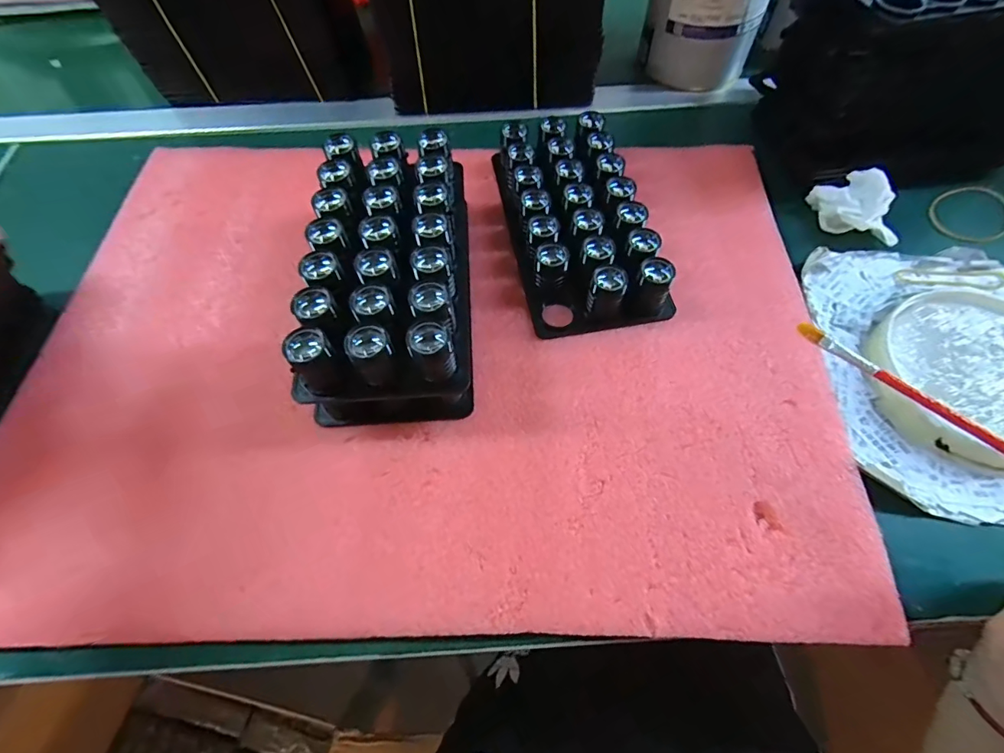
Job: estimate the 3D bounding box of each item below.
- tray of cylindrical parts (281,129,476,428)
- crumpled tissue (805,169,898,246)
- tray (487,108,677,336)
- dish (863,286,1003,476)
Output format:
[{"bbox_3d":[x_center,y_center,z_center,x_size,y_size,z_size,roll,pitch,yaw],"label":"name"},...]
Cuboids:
[{"bbox_3d":[-0.072,-0.067,0.302,0.098,0.072,0.188,-4,60,-1],"label":"tray of cylindrical parts"},{"bbox_3d":[0.278,-0.130,0.357,0.050,0.032,0.060,-9,61,-4],"label":"crumpled tissue"},{"bbox_3d":[0.058,-0.121,0.348,0.102,0.040,0.183,-10,61,-4],"label":"tray"},{"bbox_3d":[0.311,-0.004,0.300,0.138,0.013,0.119,-17,61,-8],"label":"dish"}]

